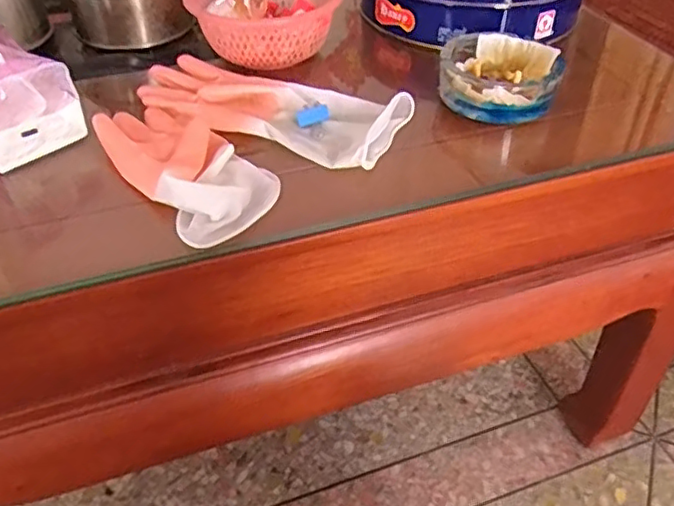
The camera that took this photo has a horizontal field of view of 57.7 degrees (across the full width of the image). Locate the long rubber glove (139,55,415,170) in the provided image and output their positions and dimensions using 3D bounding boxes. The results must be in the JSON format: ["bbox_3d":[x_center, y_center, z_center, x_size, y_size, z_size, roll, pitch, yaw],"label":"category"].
[{"bbox_3d":[-0.070,-0.154,0.630,0.270,0.029,0.117,16,45,17],"label":"long rubber glove"}]

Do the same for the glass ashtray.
[{"bbox_3d":[0.173,-0.183,0.651,0.118,0.052,0.106,17,46,18],"label":"glass ashtray"}]

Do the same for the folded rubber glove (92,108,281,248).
[{"bbox_3d":[-0.142,-0.089,0.552,0.091,0.029,0.202,-32,51,-29],"label":"folded rubber glove"}]

